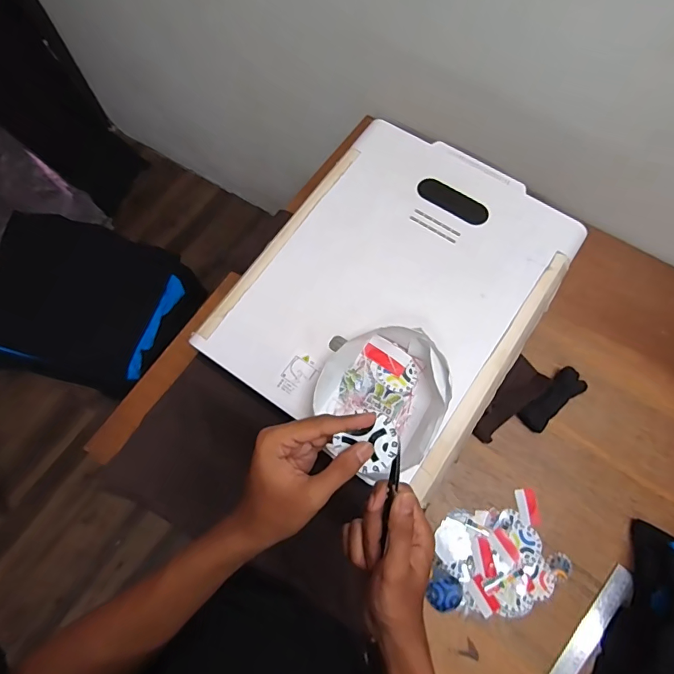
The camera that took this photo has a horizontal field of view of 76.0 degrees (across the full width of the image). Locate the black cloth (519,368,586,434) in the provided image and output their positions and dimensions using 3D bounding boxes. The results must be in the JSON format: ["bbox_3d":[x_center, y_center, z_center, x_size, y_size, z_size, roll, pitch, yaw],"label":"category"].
[{"bbox_3d":[0.368,0.108,0.737,0.124,0.017,0.046,-43,75,-3],"label":"black cloth"}]

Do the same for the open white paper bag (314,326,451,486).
[{"bbox_3d":[0.057,0.077,0.566,0.161,0.046,0.193,26,72,8],"label":"open white paper bag"}]

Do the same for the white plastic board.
[{"bbox_3d":[0.096,-0.086,0.654,0.399,0.015,0.497,33,75,12],"label":"white plastic board"}]

